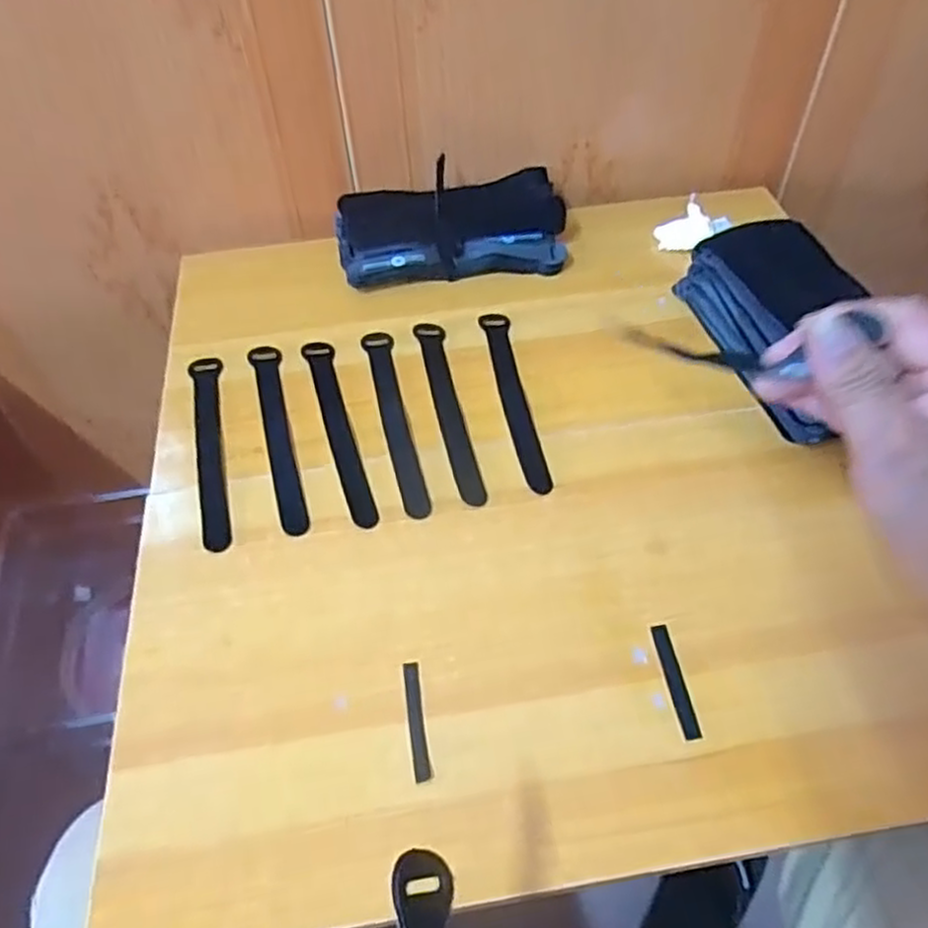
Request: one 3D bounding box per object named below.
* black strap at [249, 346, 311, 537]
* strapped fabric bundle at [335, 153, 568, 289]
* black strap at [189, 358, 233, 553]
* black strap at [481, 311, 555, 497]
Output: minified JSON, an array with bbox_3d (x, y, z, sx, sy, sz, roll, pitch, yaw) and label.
[{"bbox_3d":[-0.146,-0.025,0.582,0.023,0.006,0.197,-14,52,-8],"label":"black strap"},{"bbox_3d":[-0.012,-0.221,0.695,0.206,0.062,0.097,-8,51,-3],"label":"strapped fabric bundle"},{"bbox_3d":[-0.195,-0.015,0.574,0.024,0.004,0.197,-14,52,-8],"label":"black strap"},{"bbox_3d":[0.041,-0.054,0.594,0.022,0.009,0.196,-9,51,-4],"label":"black strap"}]

